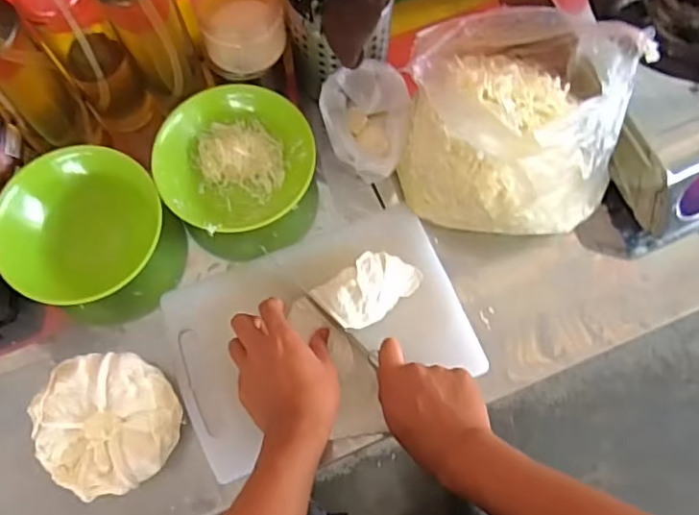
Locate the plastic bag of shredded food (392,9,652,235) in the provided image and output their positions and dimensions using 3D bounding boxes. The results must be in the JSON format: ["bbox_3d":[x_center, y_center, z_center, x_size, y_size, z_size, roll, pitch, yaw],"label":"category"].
[{"bbox_3d":[0.169,-0.154,0.598,0.213,0.174,0.217,3,72,0],"label":"plastic bag of shredded food"}]

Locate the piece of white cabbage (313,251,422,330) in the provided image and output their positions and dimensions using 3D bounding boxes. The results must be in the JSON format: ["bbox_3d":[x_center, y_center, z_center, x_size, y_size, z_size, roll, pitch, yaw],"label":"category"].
[{"bbox_3d":[0.022,0.031,0.632,0.106,0.031,0.062,-34,76,-11],"label":"piece of white cabbage"}]

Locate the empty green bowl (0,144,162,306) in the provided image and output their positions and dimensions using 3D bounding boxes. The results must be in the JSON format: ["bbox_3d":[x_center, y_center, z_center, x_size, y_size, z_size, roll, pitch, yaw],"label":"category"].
[{"bbox_3d":[-0.284,-0.032,0.631,0.165,0.072,0.149,-18,73,-6],"label":"empty green bowl"}]

